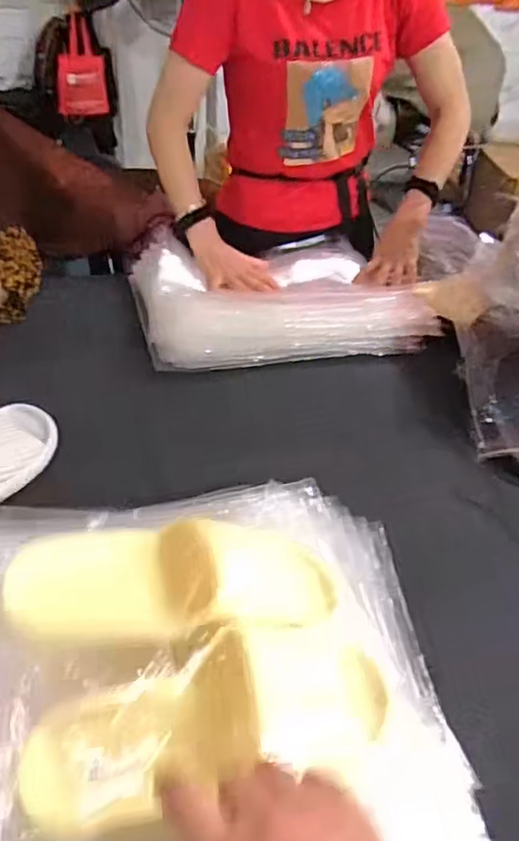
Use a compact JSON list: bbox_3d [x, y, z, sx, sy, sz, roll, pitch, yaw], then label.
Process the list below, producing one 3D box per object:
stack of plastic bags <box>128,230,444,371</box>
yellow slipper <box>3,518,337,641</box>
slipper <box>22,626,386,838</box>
[{"bbox_3d":[0.020,-0.205,0.987,0.410,0.069,0.334,-7,39,-15],"label":"stack of plastic bags"},{"bbox_3d":[-0.062,0.123,0.491,0.244,0.064,0.100,4,37,-2],"label":"yellow slipper"},{"bbox_3d":[-0.022,0.190,0.413,0.243,0.055,0.089,-6,38,-24],"label":"slipper"}]

